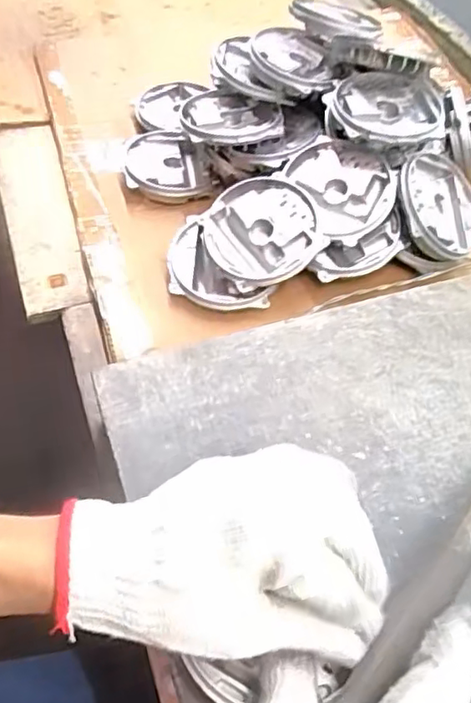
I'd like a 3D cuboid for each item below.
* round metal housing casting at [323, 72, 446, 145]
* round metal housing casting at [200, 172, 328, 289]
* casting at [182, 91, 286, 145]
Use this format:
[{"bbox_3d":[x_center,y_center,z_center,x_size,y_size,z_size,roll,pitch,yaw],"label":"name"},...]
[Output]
[{"bbox_3d":[0.148,-0.236,0.606,0.109,0.025,0.091,7,51,3],"label":"round metal housing casting"},{"bbox_3d":[0.026,-0.112,0.590,0.107,0.025,0.107,-3,71,10],"label":"round metal housing casting"},{"bbox_3d":[-0.003,-0.246,0.654,0.104,0.018,0.085,2,51,-1],"label":"casting"}]

